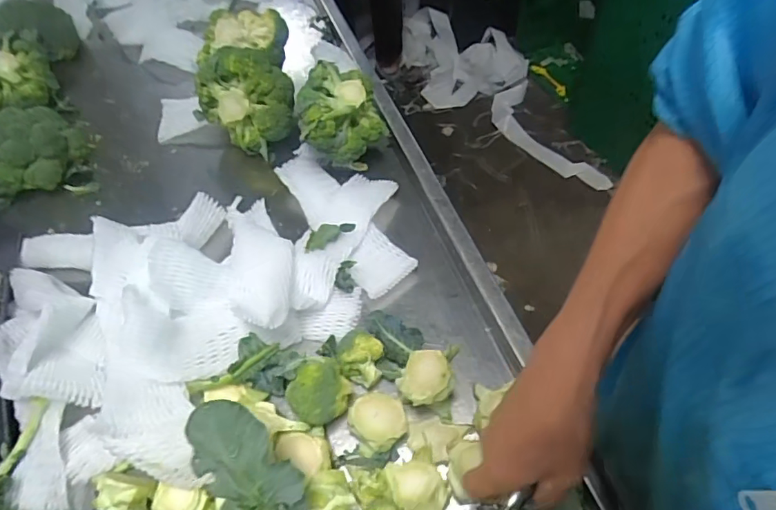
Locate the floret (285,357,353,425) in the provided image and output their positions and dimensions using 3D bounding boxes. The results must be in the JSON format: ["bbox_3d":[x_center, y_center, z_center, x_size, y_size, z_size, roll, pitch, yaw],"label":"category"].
[{"bbox_3d":[-0.068,0.135,0.483,0.057,0.043,0.055,-1,56,2],"label":"floret"}]

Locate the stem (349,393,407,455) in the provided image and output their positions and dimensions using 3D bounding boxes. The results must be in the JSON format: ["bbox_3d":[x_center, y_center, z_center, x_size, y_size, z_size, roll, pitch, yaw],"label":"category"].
[{"bbox_3d":[-0.009,0.159,0.473,0.052,0.024,0.051,-1,56,2],"label":"stem"}]

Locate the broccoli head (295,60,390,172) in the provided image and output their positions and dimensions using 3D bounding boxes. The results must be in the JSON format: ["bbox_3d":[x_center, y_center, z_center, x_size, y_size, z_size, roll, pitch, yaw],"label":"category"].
[{"bbox_3d":[-0.061,-0.179,0.655,0.107,0.102,0.098,-1,56,2],"label":"broccoli head"}]

